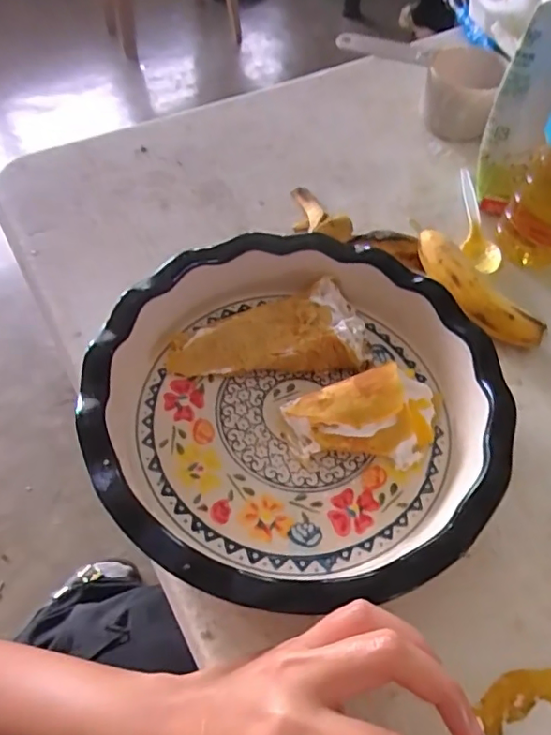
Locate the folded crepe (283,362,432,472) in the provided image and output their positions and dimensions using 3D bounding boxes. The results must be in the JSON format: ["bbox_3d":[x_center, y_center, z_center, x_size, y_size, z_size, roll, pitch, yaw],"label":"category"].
[{"bbox_3d":[0.062,0.035,0.346,0.099,0.023,0.061,-19,57,-12],"label":"folded crepe"}]

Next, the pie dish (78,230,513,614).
[{"bbox_3d":[0.013,0.019,0.343,0.241,0.050,0.248,0,55,0],"label":"pie dish"}]

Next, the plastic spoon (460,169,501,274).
[{"bbox_3d":[0.177,-0.135,0.476,0.027,0.014,0.121,2,55,2],"label":"plastic spoon"}]

